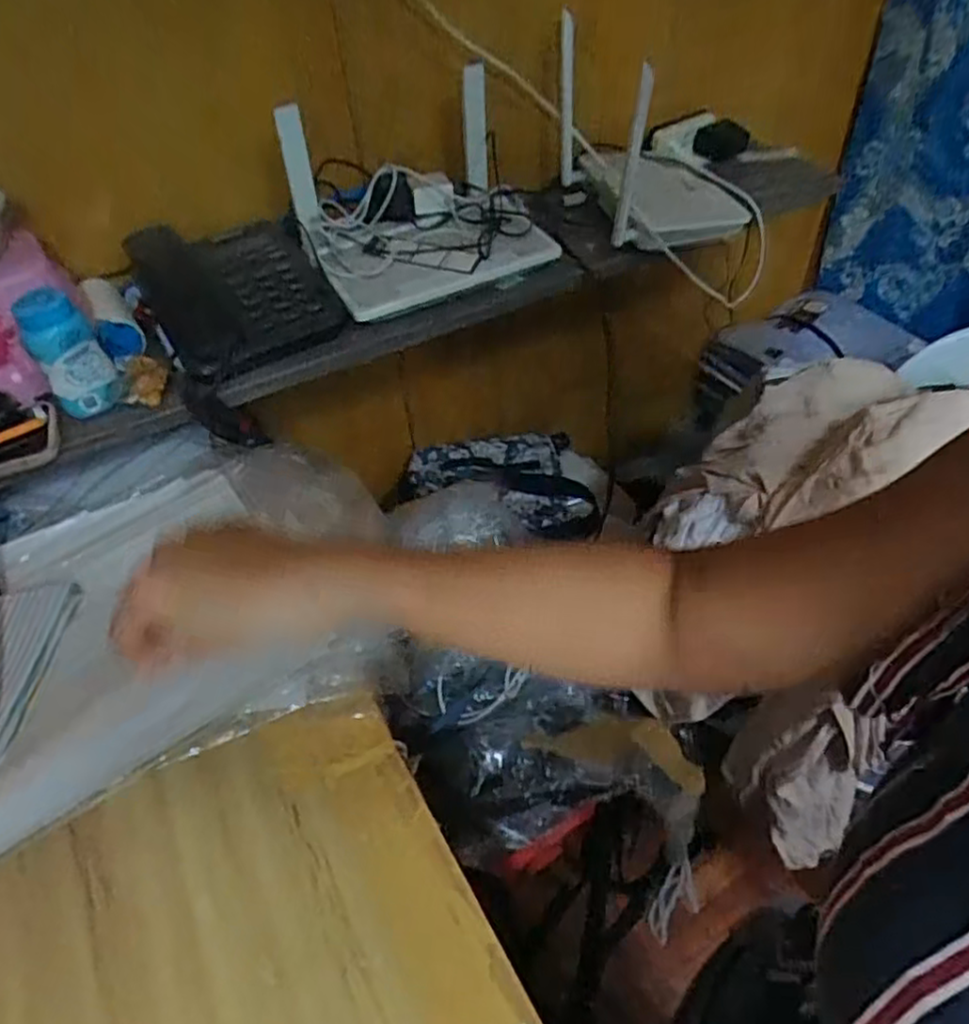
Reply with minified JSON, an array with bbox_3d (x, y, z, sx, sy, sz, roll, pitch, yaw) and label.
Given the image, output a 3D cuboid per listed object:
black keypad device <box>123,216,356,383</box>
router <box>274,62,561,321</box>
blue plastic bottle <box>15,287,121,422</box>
[{"bbox_3d":[-0.238,-0.219,0.665,0.156,0.077,0.176,-26,50,-19],"label":"black keypad device"},{"bbox_3d":[-0.065,-0.318,0.687,0.228,0.140,0.179,-22,49,-16],"label":"router"},{"bbox_3d":[-0.342,-0.132,0.577,0.052,0.088,0.046,-28,50,-20],"label":"blue plastic bottle"}]

